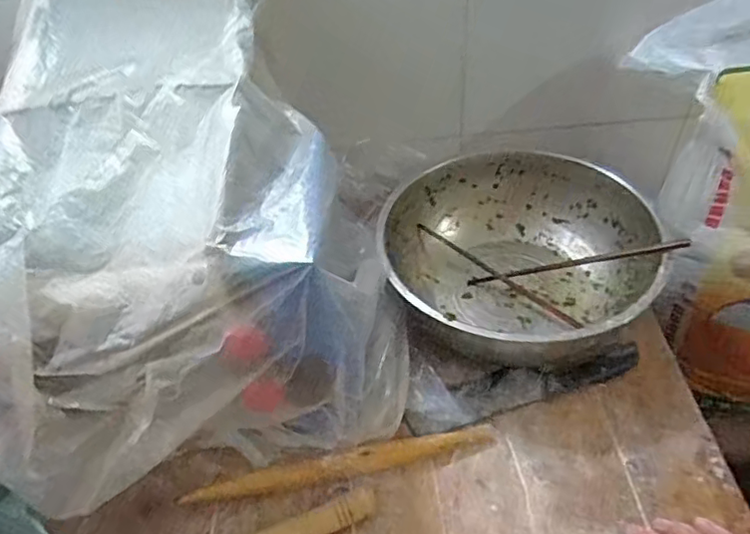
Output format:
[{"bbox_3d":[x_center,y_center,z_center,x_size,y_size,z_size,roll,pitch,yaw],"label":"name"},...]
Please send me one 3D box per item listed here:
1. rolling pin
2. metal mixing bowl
[{"bbox_3d":[-0.030,0.194,0.589,0.298,0.026,0.022,-13,45,-6],"label":"rolling pin"},{"bbox_3d":[0.160,-0.004,0.697,0.294,0.109,0.294,-3,45,4],"label":"metal mixing bowl"}]

